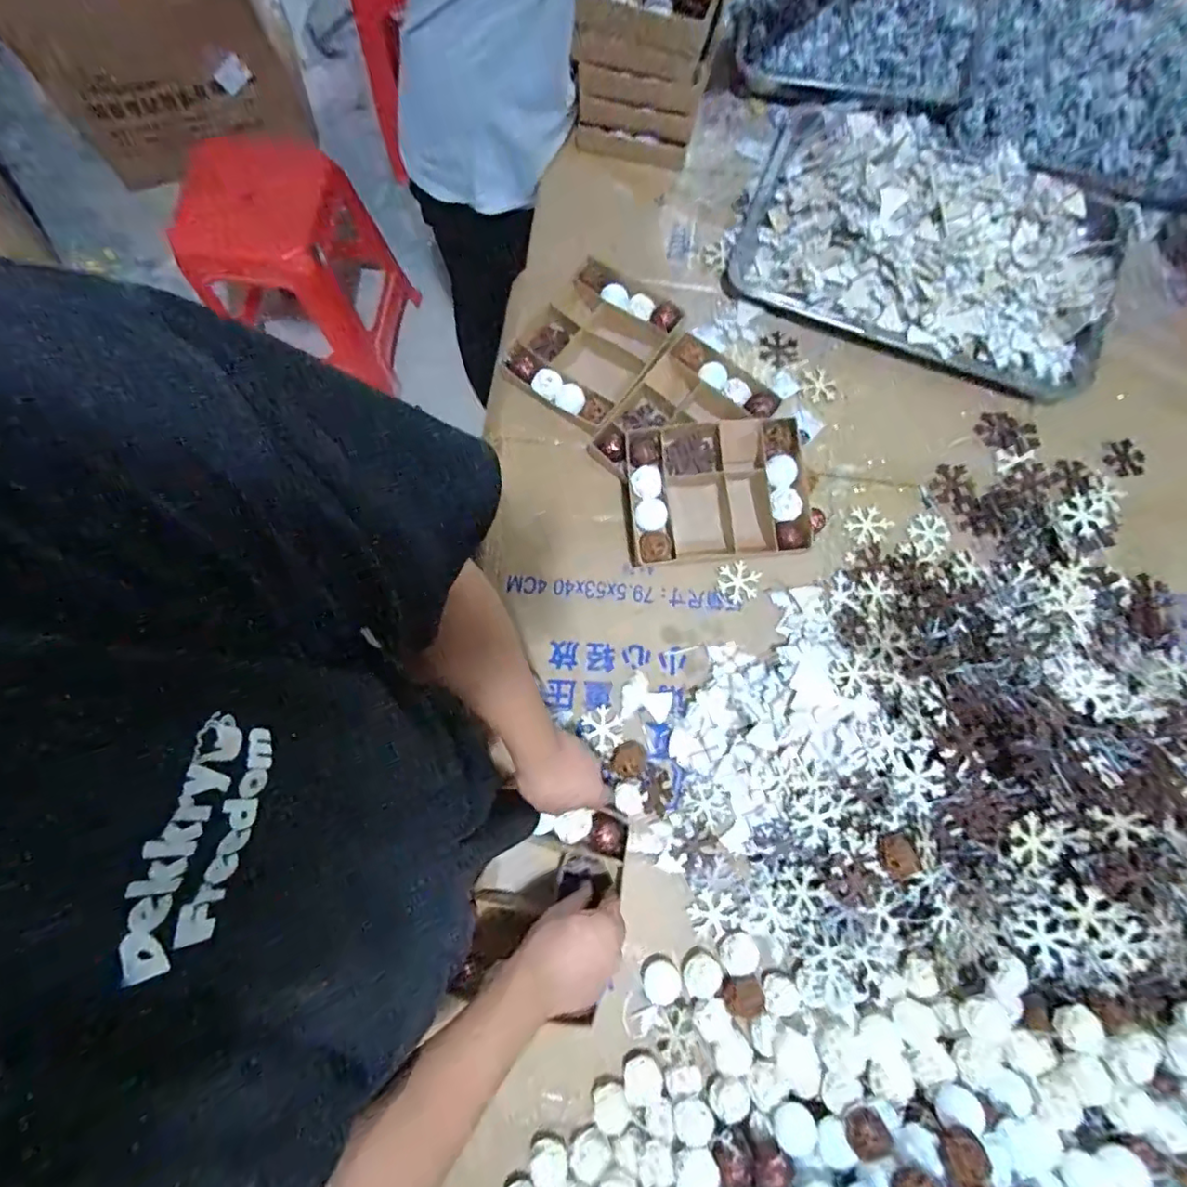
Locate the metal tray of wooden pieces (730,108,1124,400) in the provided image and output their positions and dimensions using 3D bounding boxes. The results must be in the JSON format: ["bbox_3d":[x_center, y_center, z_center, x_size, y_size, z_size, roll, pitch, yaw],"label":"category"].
[{"bbox_3d":[0.455,-0.484,0.823,0.487,0.089,0.327,20,77,5],"label":"metal tray of wooden pieces"}]

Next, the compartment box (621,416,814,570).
[{"bbox_3d":[0.152,-0.121,0.743,0.221,0.066,0.169,-4,76,-1],"label":"compartment box"}]

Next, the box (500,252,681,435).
[{"bbox_3d":[0.000,-0.339,0.814,0.181,0.036,0.227,33,79,8],"label":"box"}]

